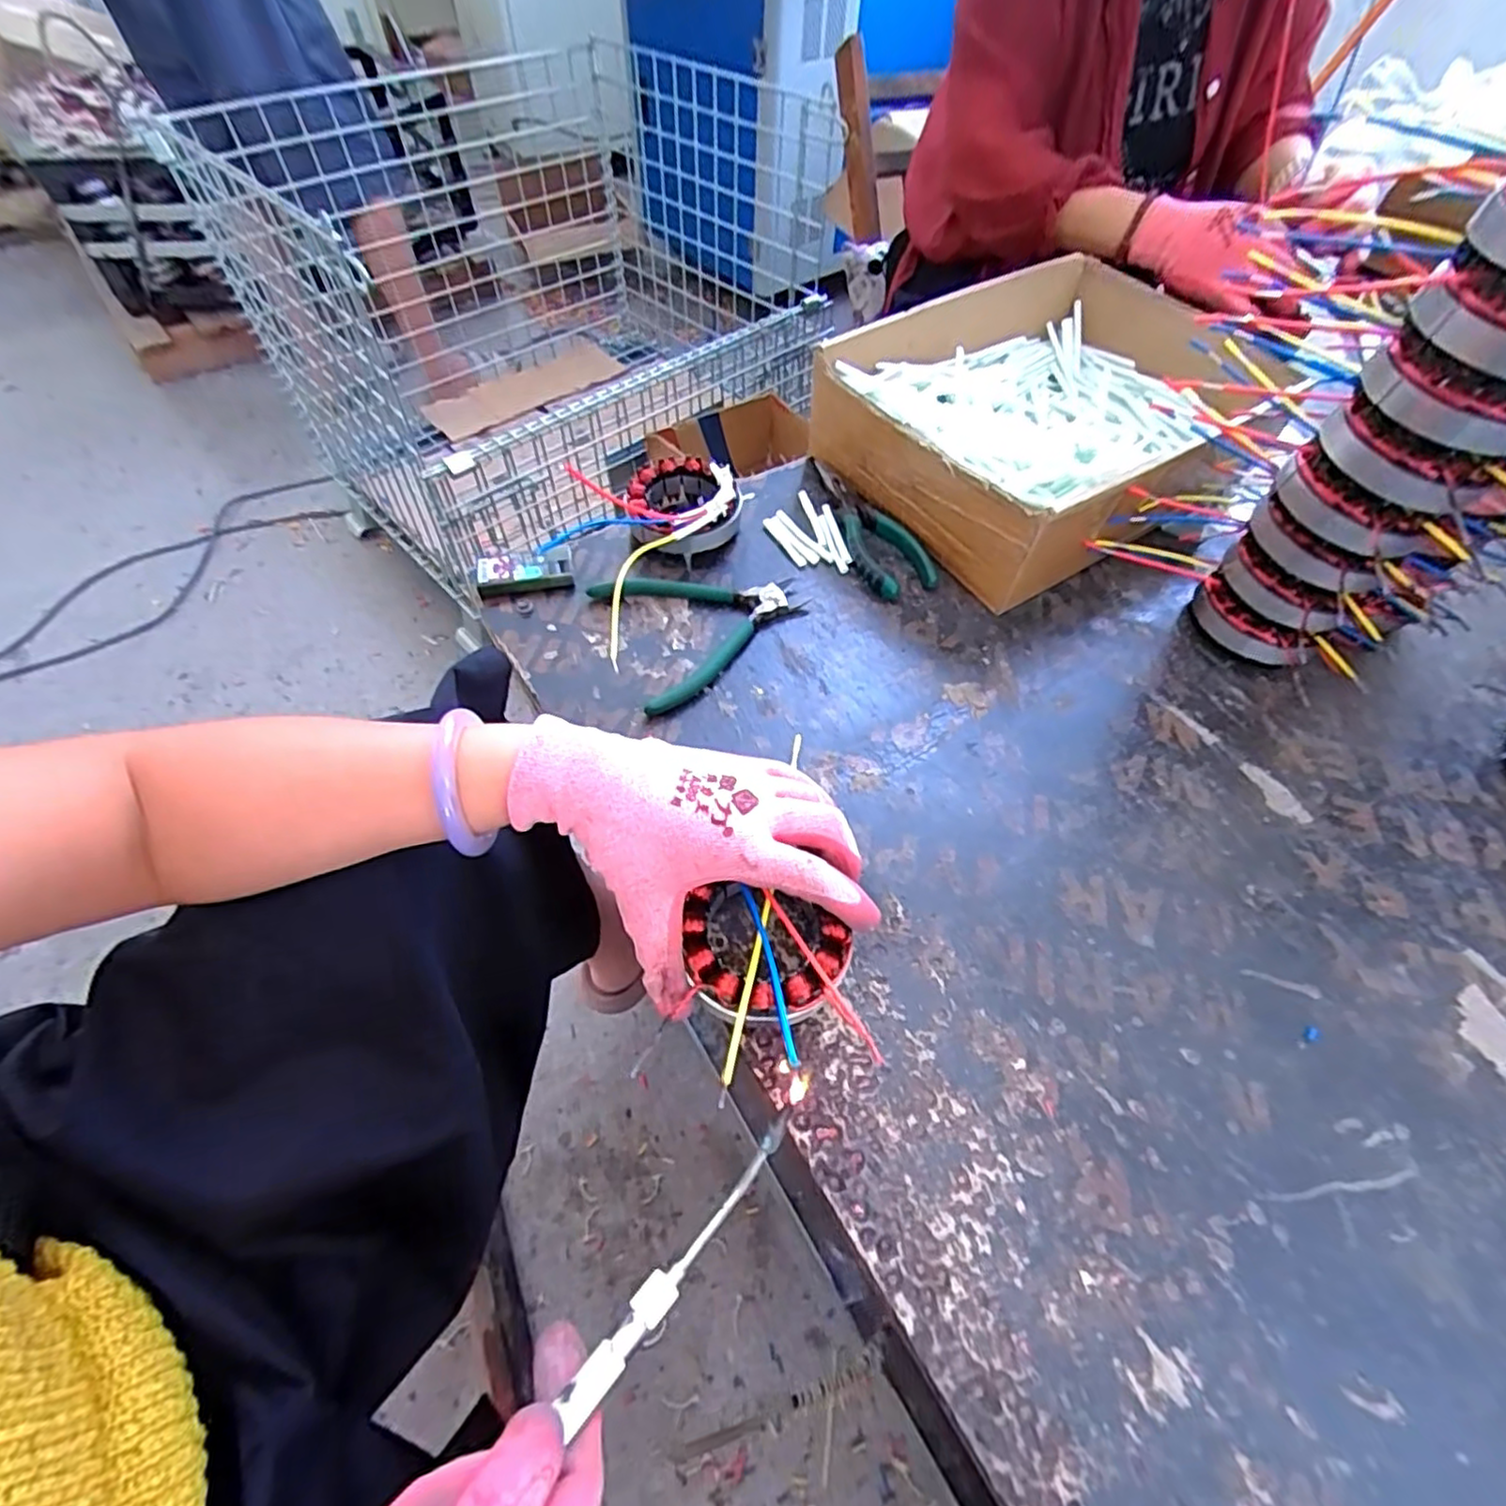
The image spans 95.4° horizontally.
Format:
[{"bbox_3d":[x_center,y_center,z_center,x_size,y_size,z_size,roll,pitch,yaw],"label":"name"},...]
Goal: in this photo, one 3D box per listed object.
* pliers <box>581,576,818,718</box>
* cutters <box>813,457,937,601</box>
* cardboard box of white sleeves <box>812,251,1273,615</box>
[{"bbox_3d":[-0.031,-0.093,0.477,0.133,0.012,0.117,-22,59,-16],"label":"pliers"},{"bbox_3d":[0.088,-0.176,0.540,0.056,0.019,0.144,-20,59,-15],"label":"cutters"},{"bbox_3d":[0.252,-0.280,0.568,0.361,0.102,0.256,-34,63,-23],"label":"cardboard box of white sleeves"}]

